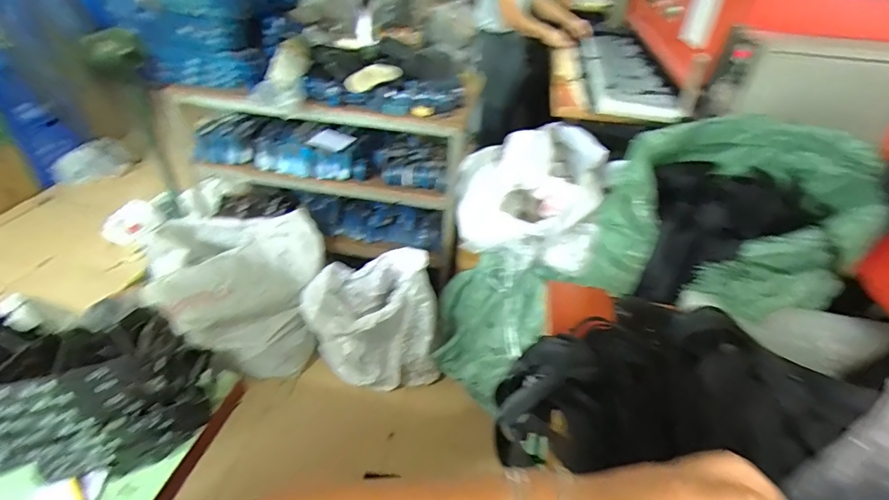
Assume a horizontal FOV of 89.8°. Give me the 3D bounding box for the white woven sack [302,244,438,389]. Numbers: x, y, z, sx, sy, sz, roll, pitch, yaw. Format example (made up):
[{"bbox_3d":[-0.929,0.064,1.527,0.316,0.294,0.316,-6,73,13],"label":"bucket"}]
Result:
[{"bbox_3d":[-0.298,0.263,1.800,0.491,0.581,0.297,-6,39,-13],"label":"white woven sack"}]

